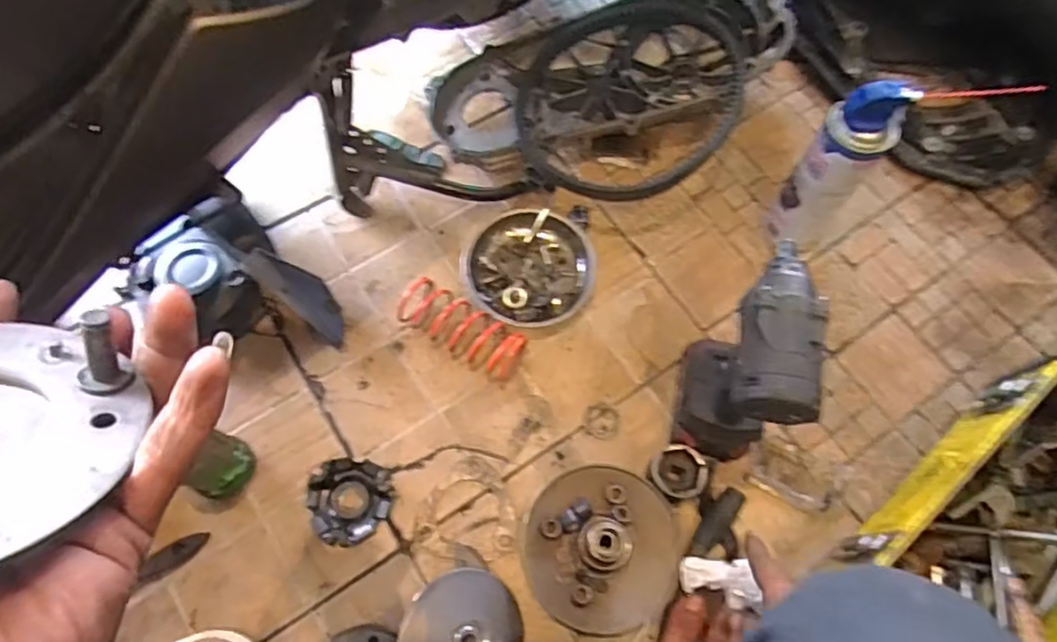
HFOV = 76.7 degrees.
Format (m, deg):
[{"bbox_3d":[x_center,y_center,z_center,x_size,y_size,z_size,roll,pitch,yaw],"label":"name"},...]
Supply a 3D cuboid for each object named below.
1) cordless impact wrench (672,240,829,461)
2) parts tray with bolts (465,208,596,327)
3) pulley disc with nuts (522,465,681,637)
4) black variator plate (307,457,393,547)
[{"bbox_3d":[0.191,0.047,0.614,0.067,0.252,0.138,5,69,0],"label":"cordless impact wrench"},{"bbox_3d":[0.001,-0.059,0.771,0.147,0.041,0.150,8,67,3],"label":"parts tray with bolts"},{"bbox_3d":[0.071,0.215,0.634,0.147,0.074,0.143,0,67,0],"label":"pulley disc with nuts"},{"bbox_3d":[-0.182,0.182,0.674,0.081,0.019,0.083,7,67,3],"label":"black variator plate"}]

